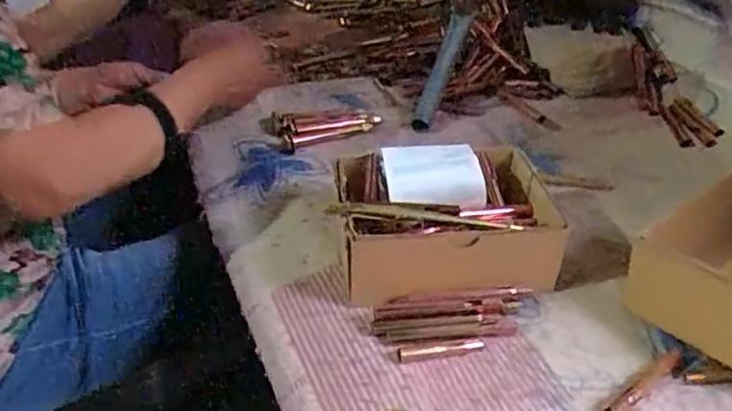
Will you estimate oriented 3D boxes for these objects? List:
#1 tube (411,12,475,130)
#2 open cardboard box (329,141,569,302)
[{"bbox_3d":[0.095,-0.174,0.785,0.030,0.025,0.217,10,54,18],"label":"tube"},{"bbox_3d":[0.069,0.014,0.551,0.174,0.092,0.137,-4,35,-2],"label":"open cardboard box"}]

